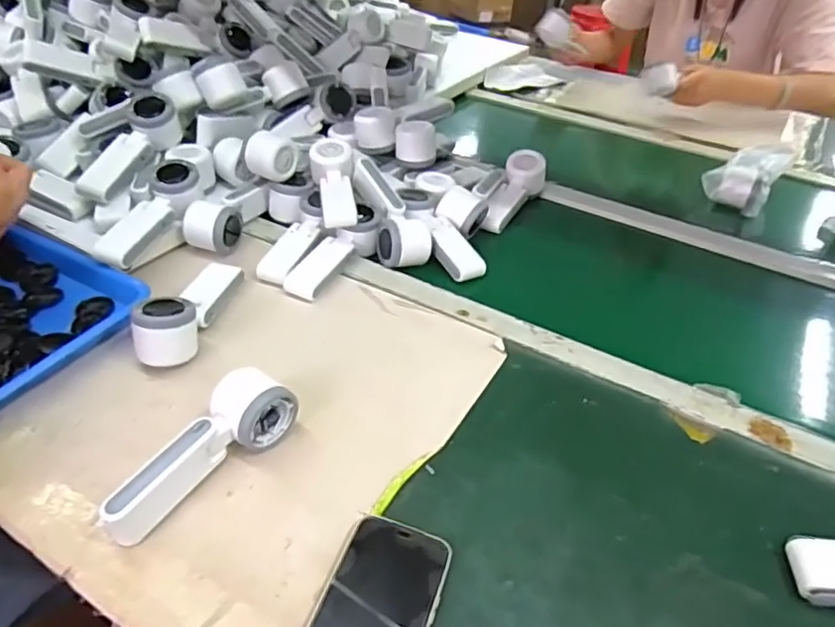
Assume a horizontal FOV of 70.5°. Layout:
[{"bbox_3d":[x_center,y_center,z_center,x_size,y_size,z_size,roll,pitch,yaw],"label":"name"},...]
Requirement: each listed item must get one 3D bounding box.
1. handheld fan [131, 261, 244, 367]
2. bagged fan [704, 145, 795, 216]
[{"bbox_3d":[-0.241,-0.011,0.622,0.050,0.054,0.163,7,40,6],"label":"handheld fan"},{"bbox_3d":[0.527,-0.218,0.946,0.099,0.066,0.147,29,44,29],"label":"bagged fan"}]

